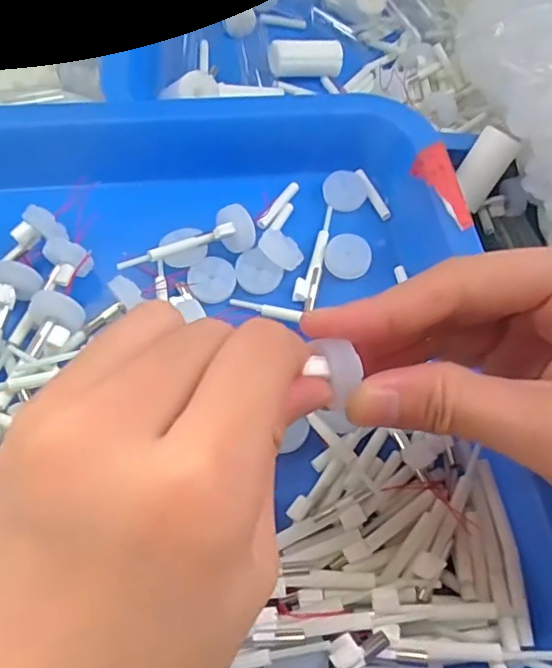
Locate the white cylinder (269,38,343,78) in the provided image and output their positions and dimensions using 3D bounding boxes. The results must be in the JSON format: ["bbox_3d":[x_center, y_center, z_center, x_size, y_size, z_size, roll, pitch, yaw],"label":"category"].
[{"bbox_3d":[0.018,-0.161,0.342,0.044,0.014,0.020,-3,54,-4],"label":"white cylinder"}]

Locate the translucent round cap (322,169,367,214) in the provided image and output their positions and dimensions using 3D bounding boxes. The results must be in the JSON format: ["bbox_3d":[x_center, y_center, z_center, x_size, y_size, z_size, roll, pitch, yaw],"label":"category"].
[{"bbox_3d":[0.034,-0.070,0.286,0.022,0.004,0.021,-25,79,-10],"label":"translucent round cap"}]

